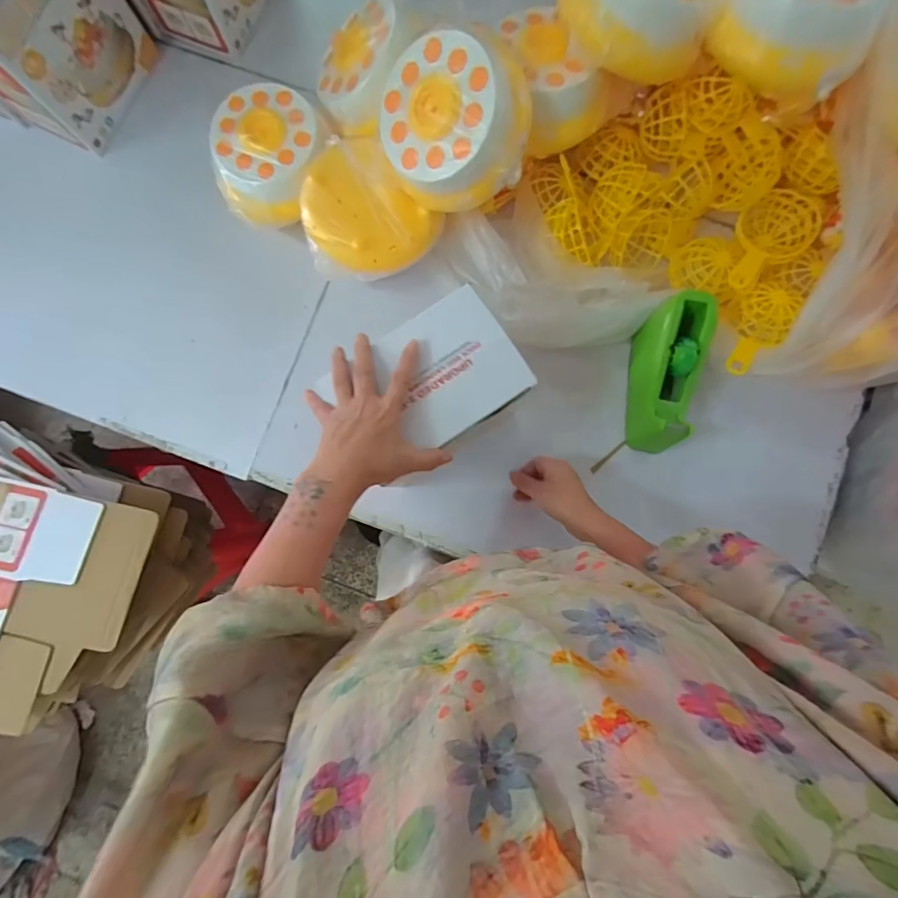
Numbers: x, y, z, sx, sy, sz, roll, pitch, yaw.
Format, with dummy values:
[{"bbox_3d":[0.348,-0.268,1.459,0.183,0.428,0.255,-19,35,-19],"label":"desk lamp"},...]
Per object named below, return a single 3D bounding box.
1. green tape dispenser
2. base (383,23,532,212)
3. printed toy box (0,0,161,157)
[{"bbox_3d":[0.292,-0.100,0.636,0.078,0.094,0.213,12,100,4],"label":"green tape dispenser"},{"bbox_3d":[0.003,-0.377,0.550,0.170,0.075,0.169,11,111,24],"label":"base"},{"bbox_3d":[-0.525,-0.546,0.633,0.098,0.201,0.203,32,87,5],"label":"printed toy box"}]

